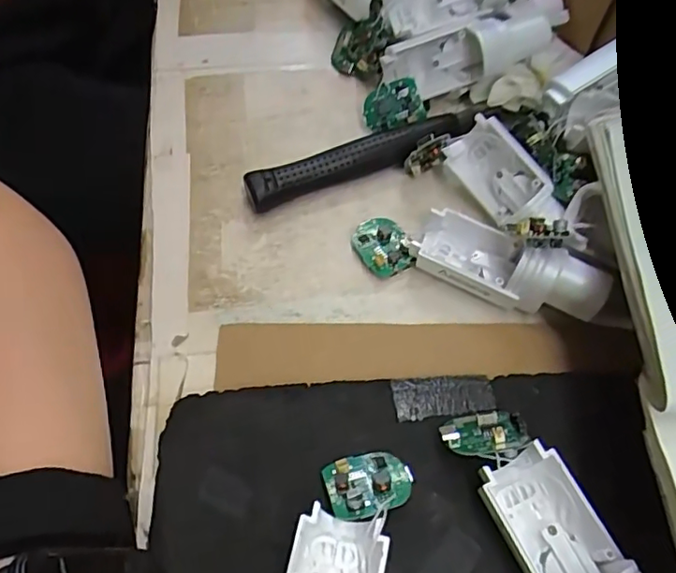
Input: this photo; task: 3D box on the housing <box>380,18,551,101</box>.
[{"bbox_3d":[0.074,-0.133,0.340,0.094,0.033,0.027,-11,59,8],"label":"housing"}]

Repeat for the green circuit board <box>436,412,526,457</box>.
[{"bbox_3d":[0.062,0.064,0.249,0.034,0.013,0.027,-2,29,14],"label":"green circuit board"}]

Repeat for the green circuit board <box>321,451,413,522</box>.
[{"bbox_3d":[0.013,0.080,0.238,0.035,0.009,0.029,-10,35,-13],"label":"green circuit board"}]

